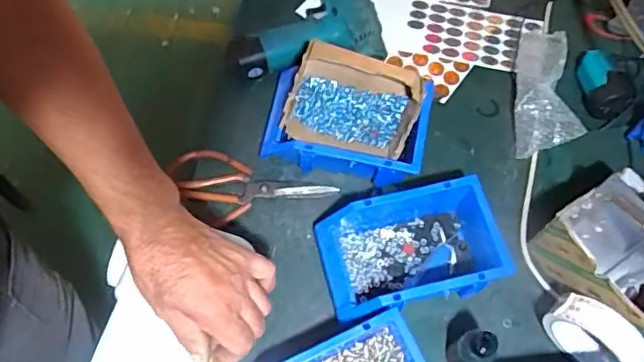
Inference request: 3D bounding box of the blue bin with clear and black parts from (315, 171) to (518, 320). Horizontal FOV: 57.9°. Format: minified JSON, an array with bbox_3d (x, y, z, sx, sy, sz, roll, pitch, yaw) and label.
[{"bbox_3d":[0.098,0.076,0.639,0.191,0.081,0.121,-12,66,-7],"label":"blue bin with clear and black parts"}]

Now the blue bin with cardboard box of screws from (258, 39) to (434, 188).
[{"bbox_3d":[0.027,-0.074,0.667,0.183,0.118,0.114,11,66,3],"label":"blue bin with cardboard box of screws"}]

